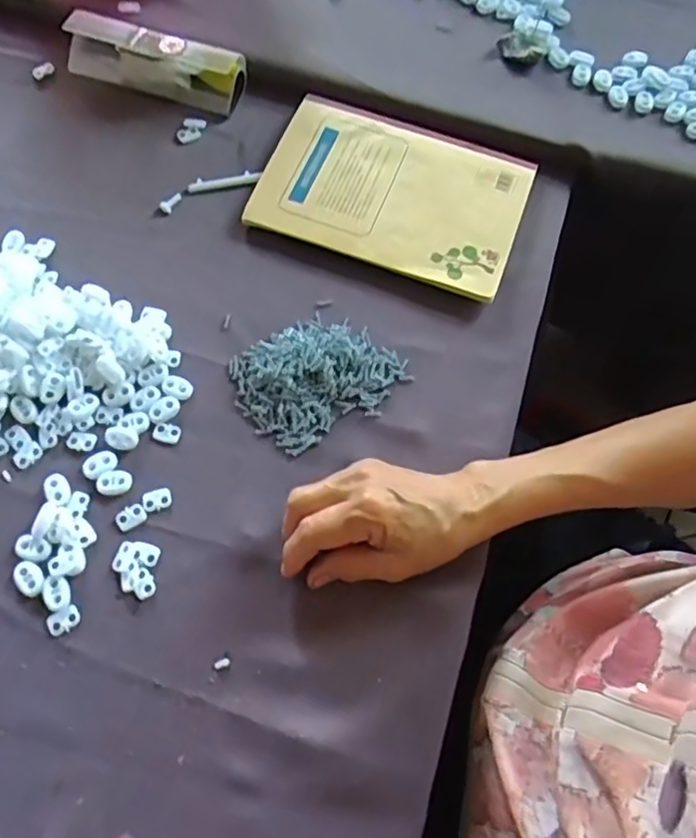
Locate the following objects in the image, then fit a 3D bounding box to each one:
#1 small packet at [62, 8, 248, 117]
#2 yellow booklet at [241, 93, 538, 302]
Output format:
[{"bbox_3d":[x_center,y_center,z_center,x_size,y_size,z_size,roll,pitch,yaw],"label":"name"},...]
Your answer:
[{"bbox_3d":[-0.169,-0.310,0.531,0.155,0.034,0.042,18,69,6],"label":"small packet"},{"bbox_3d":[0.036,-0.184,0.501,0.206,0.015,0.140,20,69,7],"label":"yellow booklet"}]

